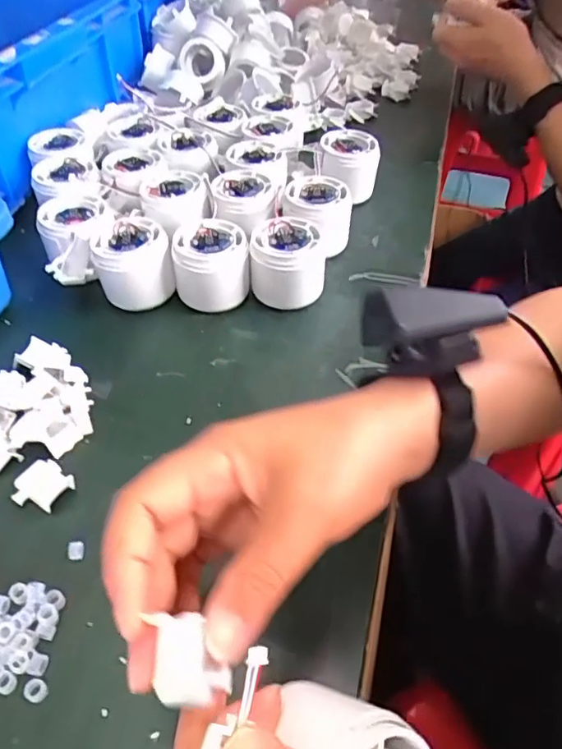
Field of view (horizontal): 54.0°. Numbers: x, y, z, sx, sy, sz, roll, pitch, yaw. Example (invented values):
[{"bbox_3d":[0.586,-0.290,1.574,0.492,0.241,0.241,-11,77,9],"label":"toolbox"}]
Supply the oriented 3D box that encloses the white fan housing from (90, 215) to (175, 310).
[{"bbox_3d":[-0.116,-0.086,0.430,0.056,0.052,0.060,-13,50,-15],"label":"white fan housing"}]

